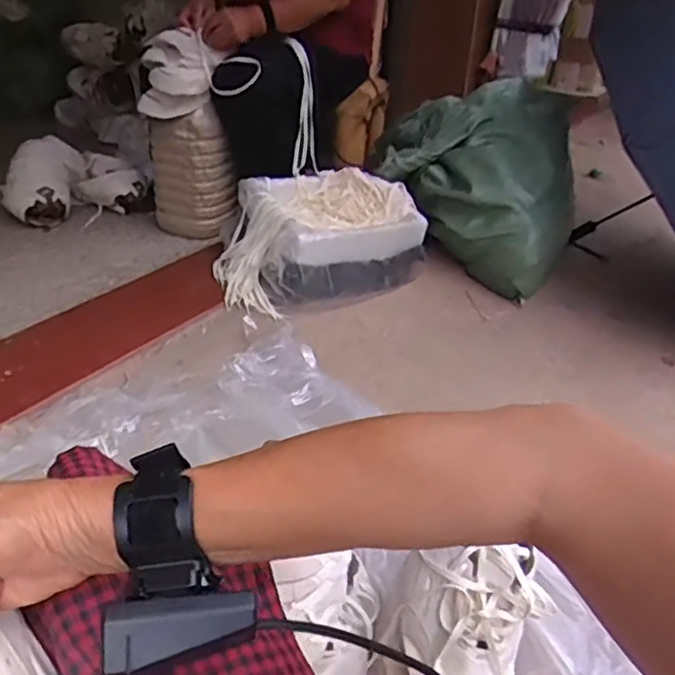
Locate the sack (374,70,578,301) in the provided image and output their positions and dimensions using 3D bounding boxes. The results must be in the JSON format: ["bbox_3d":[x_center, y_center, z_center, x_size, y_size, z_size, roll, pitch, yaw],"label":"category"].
[{"bbox_3d":[0.327,-0.388,1.598,0.443,0.357,0.489,1,32,-6],"label":"sack"}]

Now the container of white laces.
[{"bbox_3d":[-0.042,-0.212,1.424,0.432,0.205,0.263,-16,38,-30],"label":"container of white laces"}]

